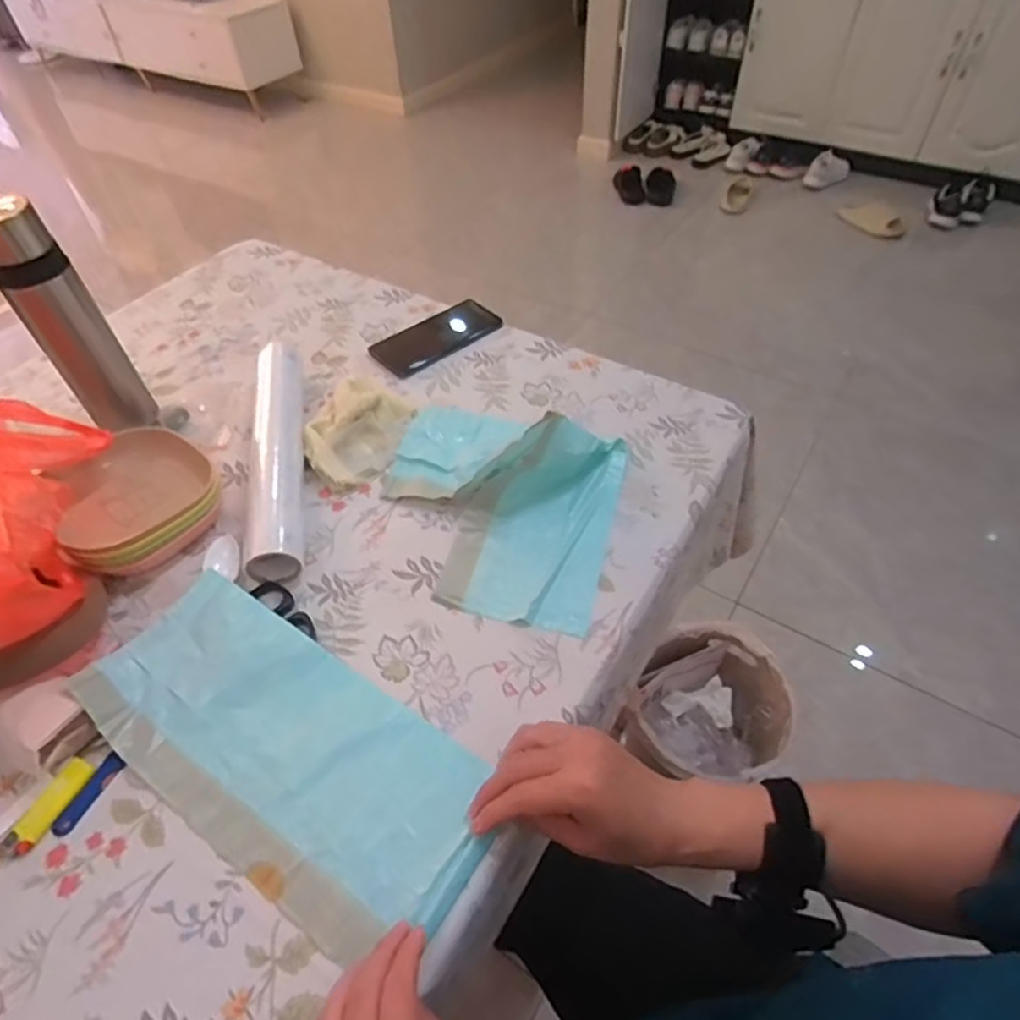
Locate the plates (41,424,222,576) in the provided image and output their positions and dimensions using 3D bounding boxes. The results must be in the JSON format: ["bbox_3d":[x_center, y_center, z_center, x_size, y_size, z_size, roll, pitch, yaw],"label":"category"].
[{"bbox_3d":[-0.343,-0.006,0.592,0.131,0.061,0.128,-1,50,1],"label":"plates"}]

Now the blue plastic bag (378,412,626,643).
[{"bbox_3d":[-0.016,-0.028,0.589,0.229,0.077,0.234,12,51,12],"label":"blue plastic bag"}]

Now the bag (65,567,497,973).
[{"bbox_3d":[-0.165,0.171,0.463,0.316,0.021,0.146,28,56,19],"label":"bag"}]

